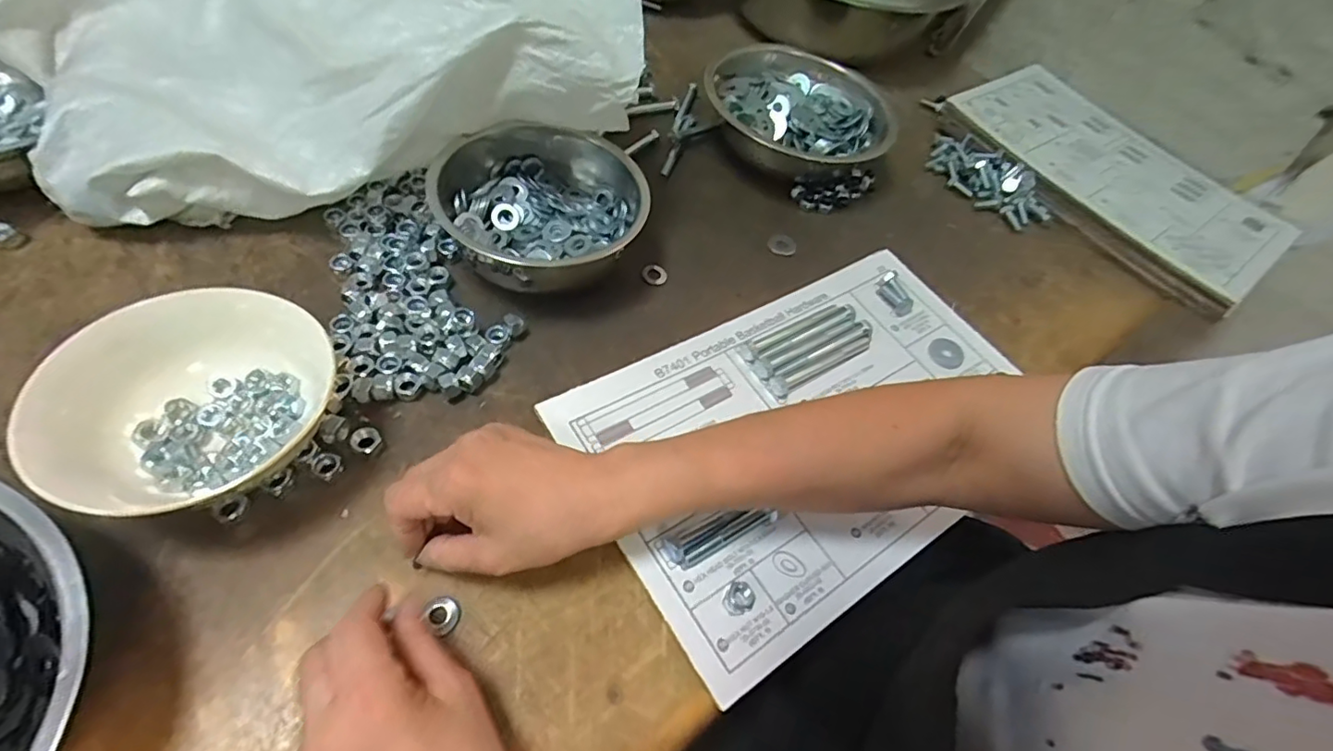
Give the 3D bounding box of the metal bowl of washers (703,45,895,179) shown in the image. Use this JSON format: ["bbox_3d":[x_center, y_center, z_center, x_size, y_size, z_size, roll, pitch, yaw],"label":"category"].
[{"bbox_3d":[0.144,-0.279,0.629,0.199,0.075,0.189,5,57,-7],"label":"metal bowl of washers"}]

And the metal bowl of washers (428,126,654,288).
[{"bbox_3d":[-0.102,-0.136,0.489,0.164,0.083,0.158,3,52,-4],"label":"metal bowl of washers"}]

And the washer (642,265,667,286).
[{"bbox_3d":[-0.011,-0.091,0.517,0.022,0.004,0.022,4,68,-11],"label":"washer"}]

